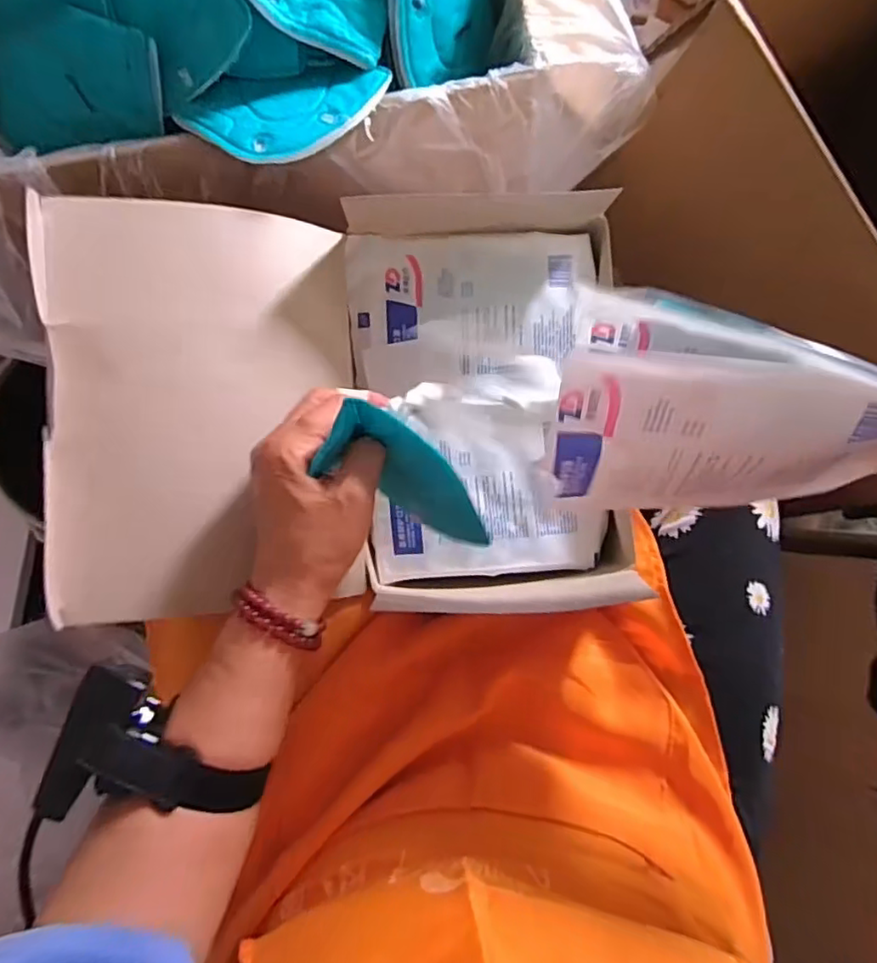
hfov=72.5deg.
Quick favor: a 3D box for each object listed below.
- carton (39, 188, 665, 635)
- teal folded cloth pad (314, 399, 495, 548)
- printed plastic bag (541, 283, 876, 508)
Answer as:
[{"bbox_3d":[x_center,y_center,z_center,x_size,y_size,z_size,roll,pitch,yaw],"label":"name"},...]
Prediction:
[{"bbox_3d":[-0.049,-0.051,0.410,0.361,0.104,0.287,-4,89,-3],"label":"carton"},{"bbox_3d":[-0.013,-0.002,0.342,0.101,0.056,0.043,27,88,-2],"label":"teal folded cloth pad"},{"bbox_3d":[0.134,-0.028,0.275,0.158,0.093,0.089,10,88,-3],"label":"printed plastic bag"}]

